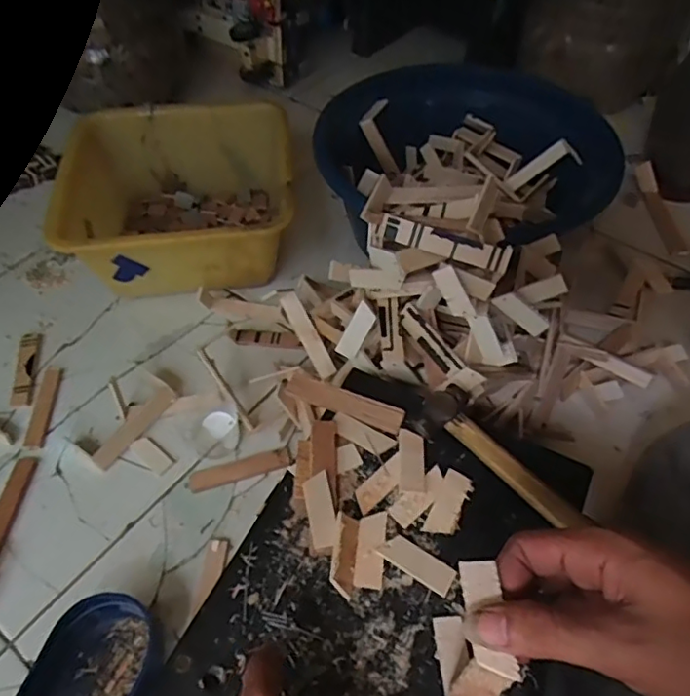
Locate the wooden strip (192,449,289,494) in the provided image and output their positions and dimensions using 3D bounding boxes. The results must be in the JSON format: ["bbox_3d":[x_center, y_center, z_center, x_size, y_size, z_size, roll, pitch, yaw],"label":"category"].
[{"bbox_3d":[-0.103,0.121,0.575,0.099,0.007,0.019,-12,52,-9],"label":"wooden strip"}]

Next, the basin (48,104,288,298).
[{"bbox_3d":[-0.197,-0.174,0.730,0.263,0.129,0.249,-4,52,-3],"label":"basin"}]

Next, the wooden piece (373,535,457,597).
[{"bbox_3d":[0.048,0.144,0.391,0.051,0.006,0.019,26,56,19],"label":"wooden piece"}]

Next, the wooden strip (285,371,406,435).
[{"bbox_3d":[0.000,0.043,0.468,0.096,0.009,0.020,19,54,14],"label":"wooden strip"}]

